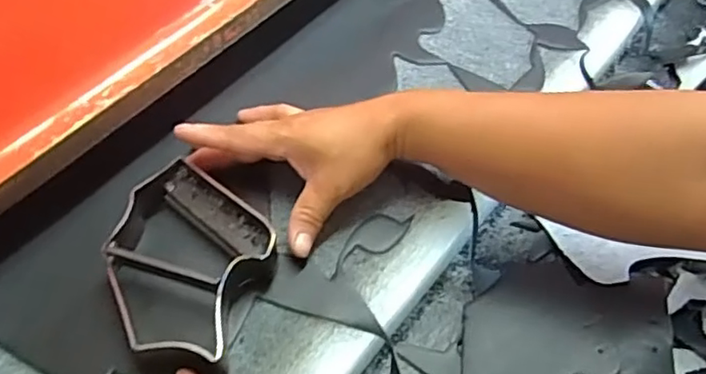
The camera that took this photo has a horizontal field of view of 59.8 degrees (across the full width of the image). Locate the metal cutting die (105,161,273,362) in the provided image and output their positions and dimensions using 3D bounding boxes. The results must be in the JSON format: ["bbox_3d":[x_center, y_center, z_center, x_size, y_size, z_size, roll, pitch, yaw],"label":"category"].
[{"bbox_3d":[-0.109,0.046,0.407,0.104,0.029,0.137,5,51,3],"label":"metal cutting die"}]

